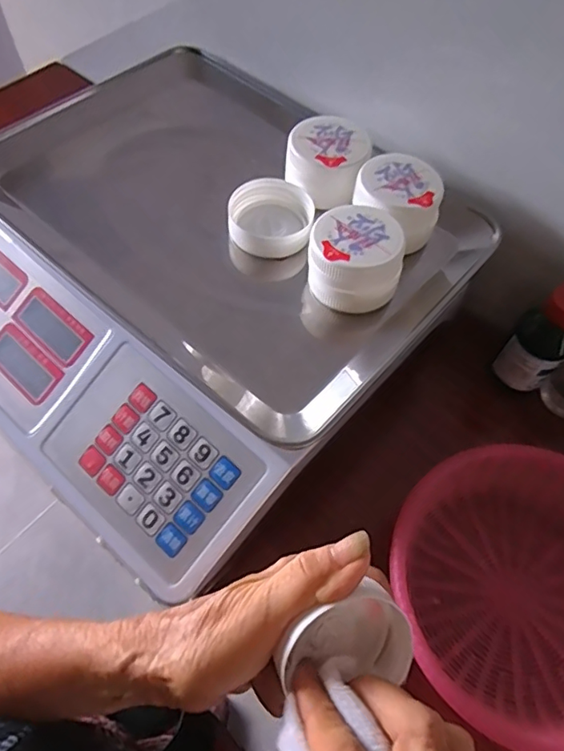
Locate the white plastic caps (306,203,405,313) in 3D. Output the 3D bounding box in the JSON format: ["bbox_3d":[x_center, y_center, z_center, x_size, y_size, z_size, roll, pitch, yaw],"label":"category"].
[{"bbox_3d":[0.046,-0.075,0.338,0.056,0.037,0.060,1,60,-2],"label":"white plastic caps"}]

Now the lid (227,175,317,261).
[{"bbox_3d":[-0.007,-0.108,0.371,0.057,0.024,0.057,1,60,-2],"label":"lid"}]

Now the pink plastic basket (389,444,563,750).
[{"bbox_3d":[0.149,0.132,0.330,0.164,0.049,0.164,1,60,-2],"label":"pink plastic basket"}]

